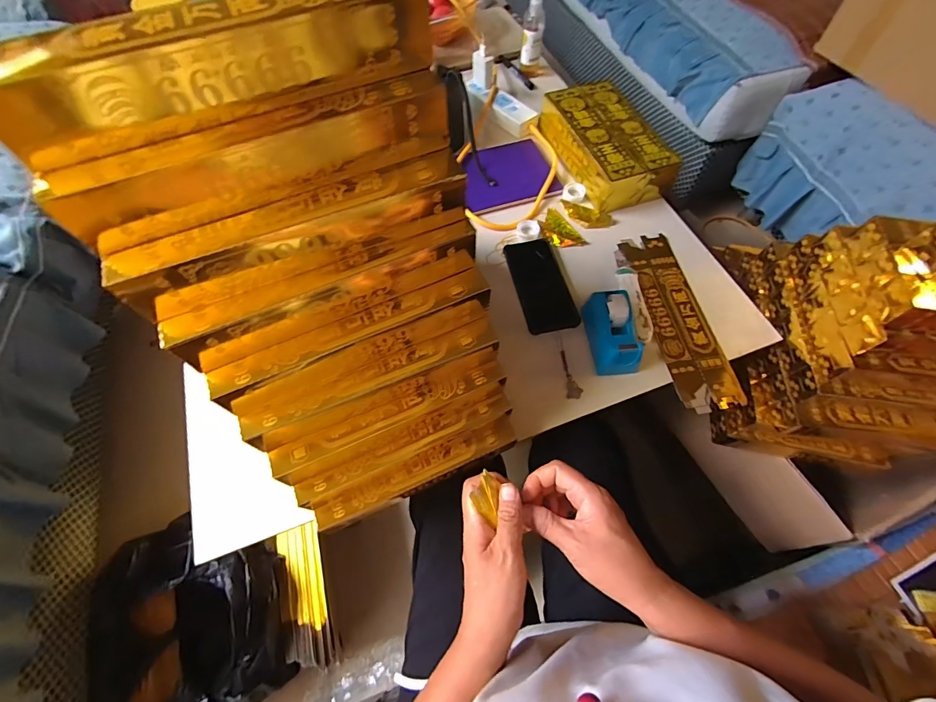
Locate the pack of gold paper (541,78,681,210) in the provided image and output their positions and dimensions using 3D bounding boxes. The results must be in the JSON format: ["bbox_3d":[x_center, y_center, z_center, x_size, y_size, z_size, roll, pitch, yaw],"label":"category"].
[{"bbox_3d":[0.240,-0.373,0.716,0.143,0.061,0.255,-20,64,-9],"label":"pack of gold paper"}]

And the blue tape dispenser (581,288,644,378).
[{"bbox_3d":[0.196,-0.024,0.542,0.053,0.061,0.110,-6,63,-2],"label":"blue tape dispenser"}]

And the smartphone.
[{"bbox_3d":[0.109,-0.101,0.608,0.075,0.008,0.166,-12,63,-4],"label":"smartphone"}]

